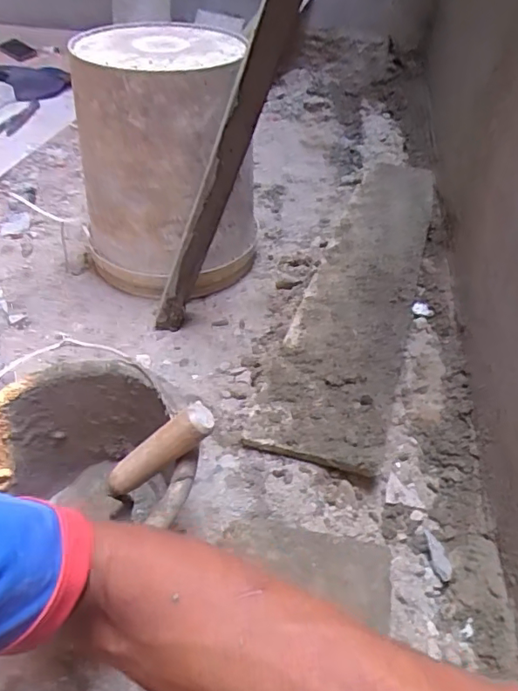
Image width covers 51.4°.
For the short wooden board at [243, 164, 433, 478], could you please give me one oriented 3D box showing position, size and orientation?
[{"bbox_3d":[0.194,-0.131,0.981,0.185,0.047,0.857,12,46,14],"label":"short wooden board"}]

